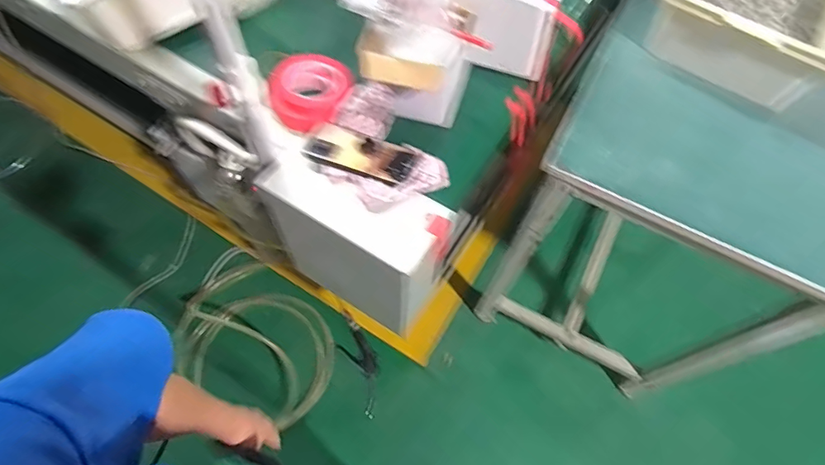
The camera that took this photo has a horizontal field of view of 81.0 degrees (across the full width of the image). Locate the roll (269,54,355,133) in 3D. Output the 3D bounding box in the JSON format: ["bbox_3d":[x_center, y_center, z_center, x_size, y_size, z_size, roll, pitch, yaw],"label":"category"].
[{"bbox_3d":[-0.159,-0.228,0.749,0.122,0.048,0.127,1,62,-3],"label":"roll"}]

